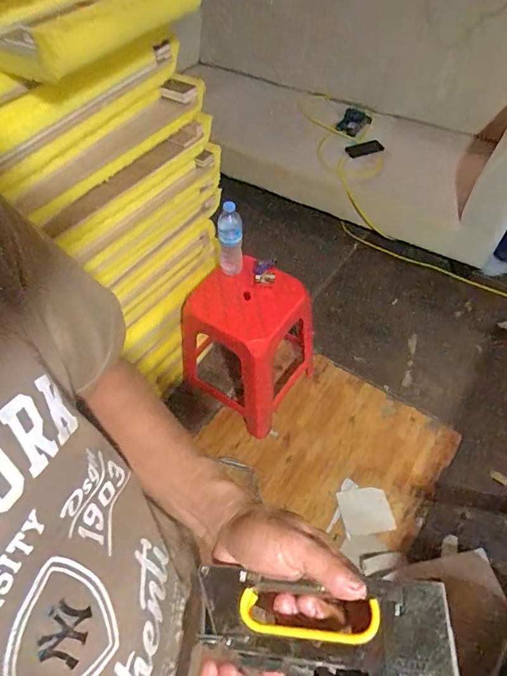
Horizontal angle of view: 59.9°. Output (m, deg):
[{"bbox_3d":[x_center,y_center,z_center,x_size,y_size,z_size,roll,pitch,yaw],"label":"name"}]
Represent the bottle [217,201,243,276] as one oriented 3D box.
[{"bbox_3d":[-0.064,-0.268,1.222,0.070,0.209,0.063,-10,54,-5],"label":"bottle"}]

